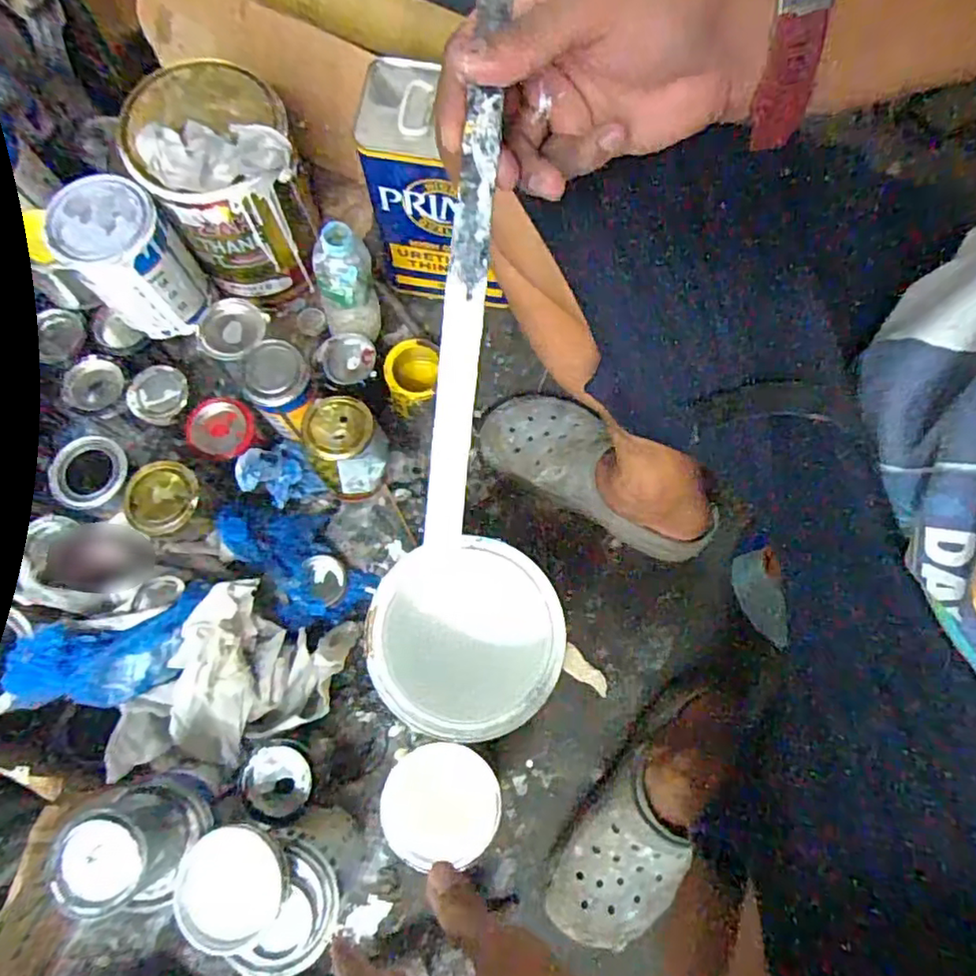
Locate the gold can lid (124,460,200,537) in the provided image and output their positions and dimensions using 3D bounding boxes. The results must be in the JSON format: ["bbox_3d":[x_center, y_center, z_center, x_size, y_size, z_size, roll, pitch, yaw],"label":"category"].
[{"bbox_3d":[-0.322,0.009,0.620,0.069,0.010,0.073,0,76,-1],"label":"gold can lid"}]

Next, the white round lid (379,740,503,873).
[{"bbox_3d":[-0.042,0.283,0.560,0.103,0.010,0.100,0,76,-1],"label":"white round lid"}]

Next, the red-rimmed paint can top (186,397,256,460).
[{"bbox_3d":[-0.299,-0.067,0.703,0.069,0.007,0.068,2,83,-29],"label":"red-rimmed paint can top"}]

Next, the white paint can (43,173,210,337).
[{"bbox_3d":[-0.370,-0.237,0.665,0.097,0.141,0.105,0,76,-1],"label":"white paint can"}]

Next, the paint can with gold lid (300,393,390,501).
[{"bbox_3d":[-0.157,-0.042,0.698,0.081,0.125,0.076,0,76,-1],"label":"paint can with gold lid"}]

